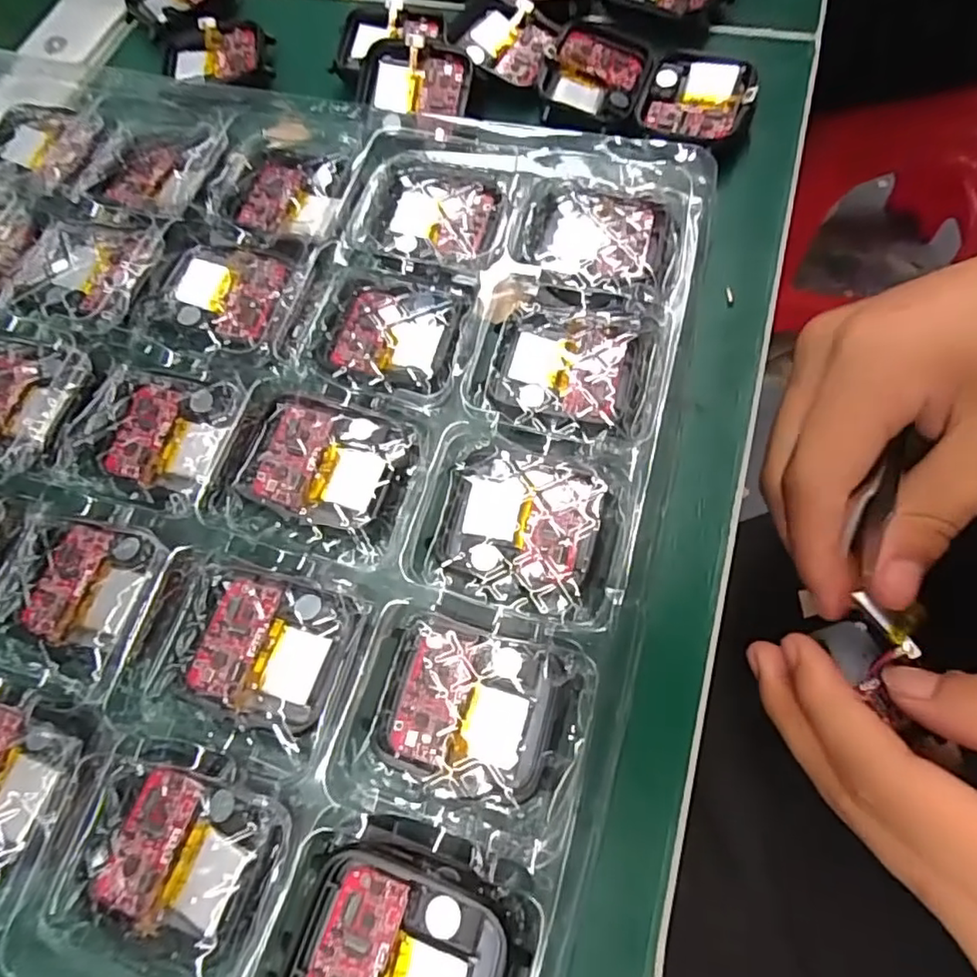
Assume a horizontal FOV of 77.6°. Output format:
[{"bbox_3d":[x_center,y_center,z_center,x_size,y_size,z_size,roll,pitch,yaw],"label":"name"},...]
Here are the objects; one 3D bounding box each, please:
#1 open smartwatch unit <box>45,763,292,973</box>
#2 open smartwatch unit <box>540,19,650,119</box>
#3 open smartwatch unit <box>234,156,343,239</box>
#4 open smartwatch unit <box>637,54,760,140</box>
[{"bbox_3d":[-0.071,0.086,0.139,0.049,0.013,0.035,8,69,10],"label":"open smartwatch unit"},{"bbox_3d":[0.040,-0.155,0.224,0.036,0.006,0.039,12,70,6],"label":"open smartwatch unit"},{"bbox_3d":[-0.070,-0.102,0.212,0.035,0.013,0.028,16,71,13],"label":"open smartwatch unit"},{"bbox_3d":[0.074,-0.139,0.216,0.037,0.009,0.038,14,70,12],"label":"open smartwatch unit"}]

